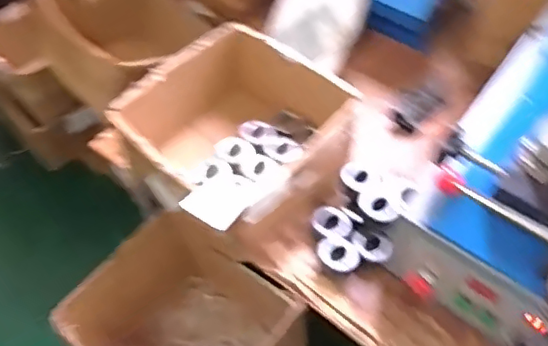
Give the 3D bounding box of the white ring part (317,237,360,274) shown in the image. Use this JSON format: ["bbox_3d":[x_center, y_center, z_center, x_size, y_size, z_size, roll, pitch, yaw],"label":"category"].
[{"bbox_3d":[0.109,0.138,0.990,0.069,0.020,0.060,4,53,4],"label":"white ring part"}]

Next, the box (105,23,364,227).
[{"bbox_3d":[-0.066,-0.065,1.054,0.353,0.165,0.353,-34,59,-22],"label":"box"}]

